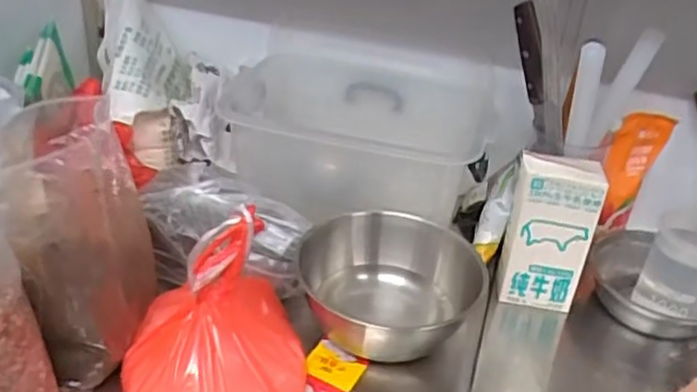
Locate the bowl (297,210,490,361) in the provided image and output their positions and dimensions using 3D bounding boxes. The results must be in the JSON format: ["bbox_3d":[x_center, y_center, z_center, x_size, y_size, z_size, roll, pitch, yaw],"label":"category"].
[{"bbox_3d":[0.046,0.107,0.816,0.202,0.081,0.206,4,31,-2],"label":"bowl"}]

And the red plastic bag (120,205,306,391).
[{"bbox_3d":[-0.131,0.127,0.680,0.183,0.176,0.176,-3,33,-14],"label":"red plastic bag"}]

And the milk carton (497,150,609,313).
[{"bbox_3d":[0.248,0.048,0.860,0.101,0.202,0.045,9,32,6],"label":"milk carton"}]

